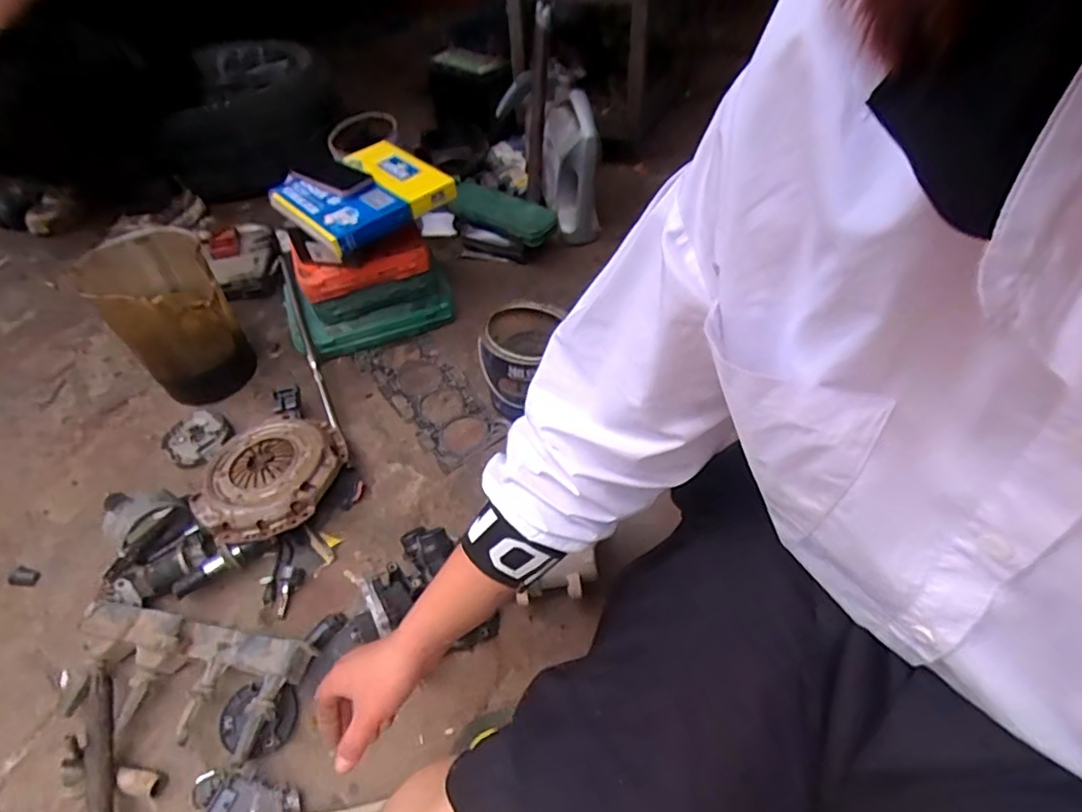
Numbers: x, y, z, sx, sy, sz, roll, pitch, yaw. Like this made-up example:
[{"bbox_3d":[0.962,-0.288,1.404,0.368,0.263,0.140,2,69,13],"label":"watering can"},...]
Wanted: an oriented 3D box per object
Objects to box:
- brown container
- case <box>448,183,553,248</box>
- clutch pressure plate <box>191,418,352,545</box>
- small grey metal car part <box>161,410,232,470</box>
[{"bbox_3d":[-0.612,-0.146,0.985,0.189,0.246,0.177,31,58,27],"label":"brown container"},{"bbox_3d":[-0.091,-0.437,1.298,0.256,0.045,0.125,22,53,5],"label":"case"},{"bbox_3d":[-0.397,0.098,0.853,0.190,0.040,0.208,-2,49,2],"label":"clutch pressure plate"},{"bbox_3d":[-0.581,0.053,0.974,0.093,0.035,0.099,30,57,27],"label":"small grey metal car part"}]

